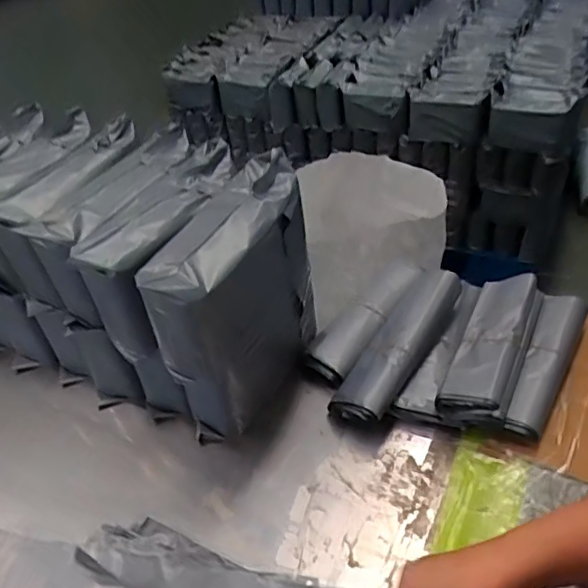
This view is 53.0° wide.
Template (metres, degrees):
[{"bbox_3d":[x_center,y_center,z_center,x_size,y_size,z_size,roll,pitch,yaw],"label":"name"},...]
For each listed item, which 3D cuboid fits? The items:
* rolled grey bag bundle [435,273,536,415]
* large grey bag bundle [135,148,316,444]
[{"bbox_3d":[0.217,0.051,0.643,0.064,0.051,0.182,17,48,24],"label":"rolled grey bag bundle"},{"bbox_3d":[-0.055,0.017,0.630,0.086,0.241,0.195,16,48,24],"label":"large grey bag bundle"}]

